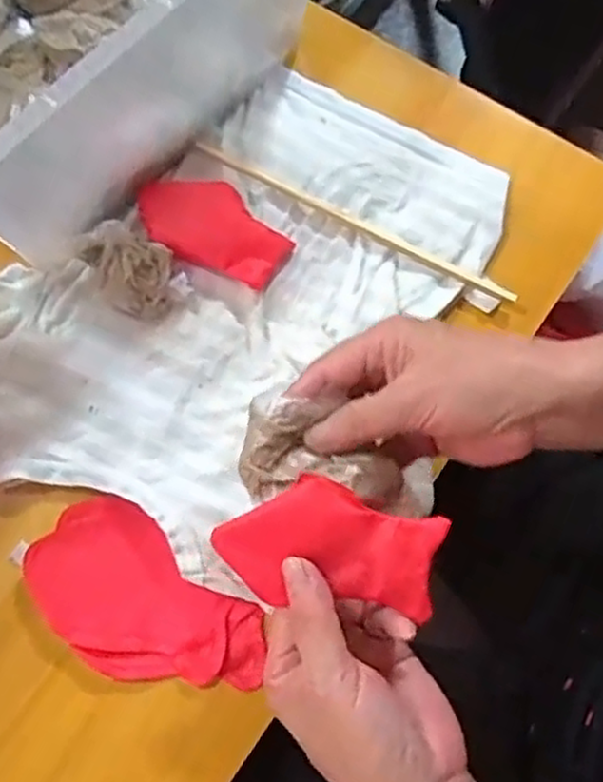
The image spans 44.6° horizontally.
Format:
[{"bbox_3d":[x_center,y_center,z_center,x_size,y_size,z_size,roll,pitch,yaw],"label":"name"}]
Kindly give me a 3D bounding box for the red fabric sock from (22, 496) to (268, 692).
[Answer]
[{"bbox_3d":[-0.086,0.119,0.402,0.136,0.011,0.074,37,76,12],"label":"red fabric sock"}]

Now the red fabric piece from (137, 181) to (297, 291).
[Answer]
[{"bbox_3d":[-0.055,-0.104,0.464,0.098,0.010,0.054,26,74,9],"label":"red fabric piece"}]

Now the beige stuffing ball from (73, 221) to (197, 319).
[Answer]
[{"bbox_3d":[-0.102,-0.074,0.447,0.048,0.033,0.052,0,72,1],"label":"beige stuffing ball"}]

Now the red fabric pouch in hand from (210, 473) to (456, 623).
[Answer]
[{"bbox_3d":[0.013,0.070,0.336,0.099,0.008,0.056,11,95,3],"label":"red fabric pouch in hand"}]

